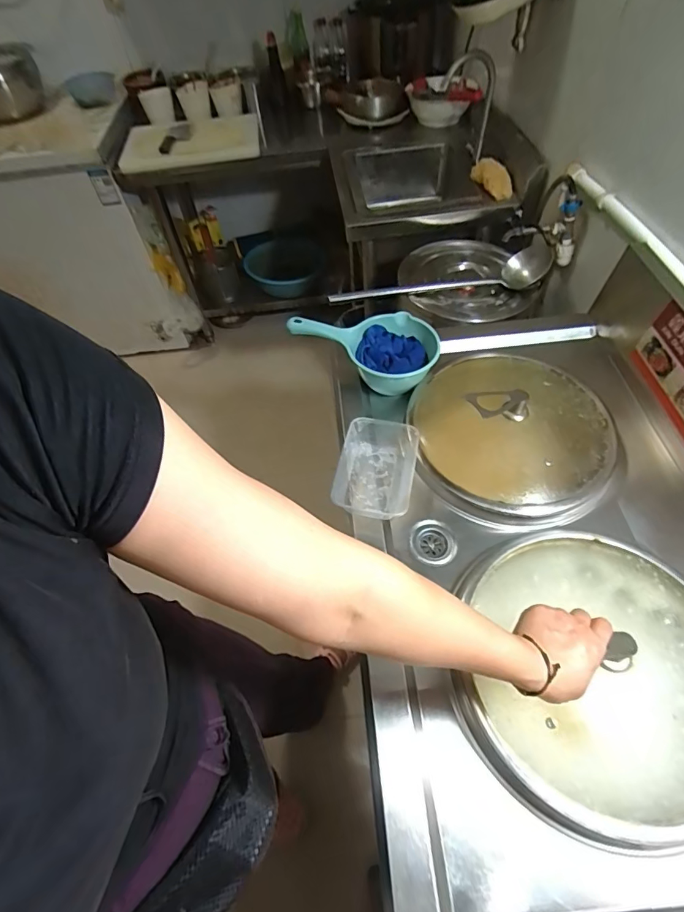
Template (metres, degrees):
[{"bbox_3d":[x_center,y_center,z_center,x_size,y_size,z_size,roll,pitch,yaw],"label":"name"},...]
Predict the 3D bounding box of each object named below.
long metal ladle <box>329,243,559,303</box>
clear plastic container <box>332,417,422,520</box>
[{"bbox_3d":[0.224,-0.383,0.999,0.501,0.051,0.107,-12,55,-3],"label":"long metal ladle"},{"bbox_3d":[0.053,0.022,0.689,0.112,0.057,0.159,9,56,11],"label":"clear plastic container"}]

